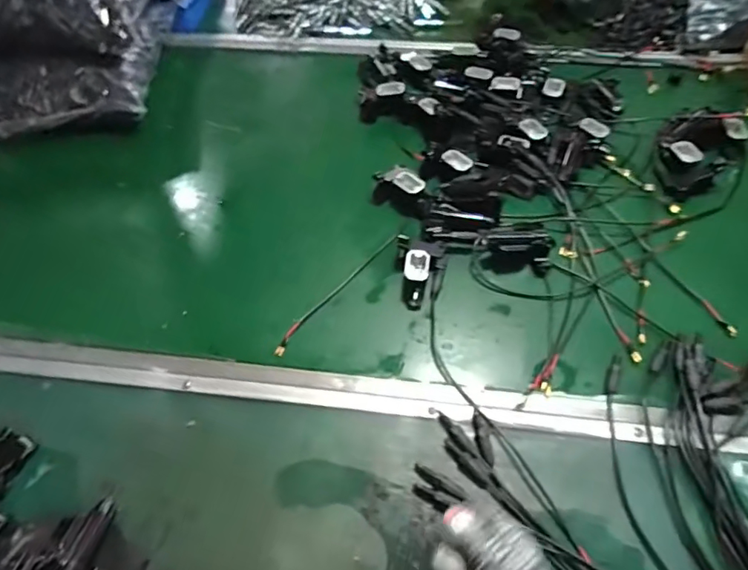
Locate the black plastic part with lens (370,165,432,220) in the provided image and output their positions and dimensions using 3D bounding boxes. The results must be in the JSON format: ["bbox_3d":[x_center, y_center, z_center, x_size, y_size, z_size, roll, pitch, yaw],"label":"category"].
[{"bbox_3d":[0.042,-0.126,0.673,0.084,0.039,0.049,26,59,21],"label":"black plastic part with lens"}]

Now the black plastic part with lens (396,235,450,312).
[{"bbox_3d":[0.055,-0.019,0.602,0.061,0.039,0.087,5,54,7],"label":"black plastic part with lens"}]

